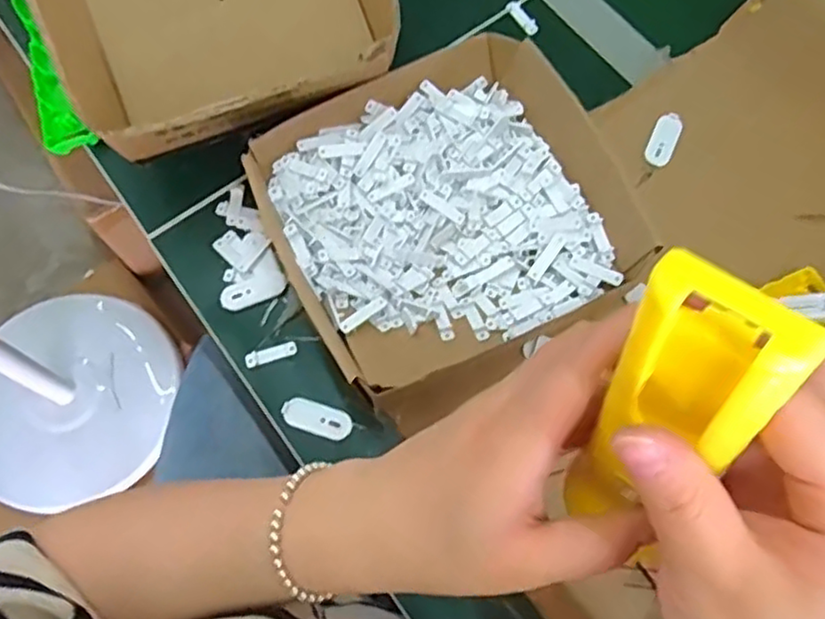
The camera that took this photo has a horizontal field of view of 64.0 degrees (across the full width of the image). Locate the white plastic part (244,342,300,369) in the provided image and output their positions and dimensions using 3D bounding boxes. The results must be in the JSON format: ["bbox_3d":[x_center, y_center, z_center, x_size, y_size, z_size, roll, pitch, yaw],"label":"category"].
[{"bbox_3d":[-0.104,0.033,0.486,0.040,0.004,0.011,-18,72,-7],"label":"white plastic part"}]

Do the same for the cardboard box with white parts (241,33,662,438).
[{"bbox_3d":[0.026,-0.067,0.484,0.238,0.054,0.228,-32,74,-11],"label":"cardboard box with white parts"}]

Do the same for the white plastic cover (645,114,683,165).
[{"bbox_3d":[0.203,-0.137,0.531,0.021,0.004,0.050,25,72,8],"label":"white plastic cover"}]

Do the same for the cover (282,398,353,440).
[{"bbox_3d":[-0.068,0.077,0.467,0.050,0.004,0.021,15,71,5],"label":"cover"}]

